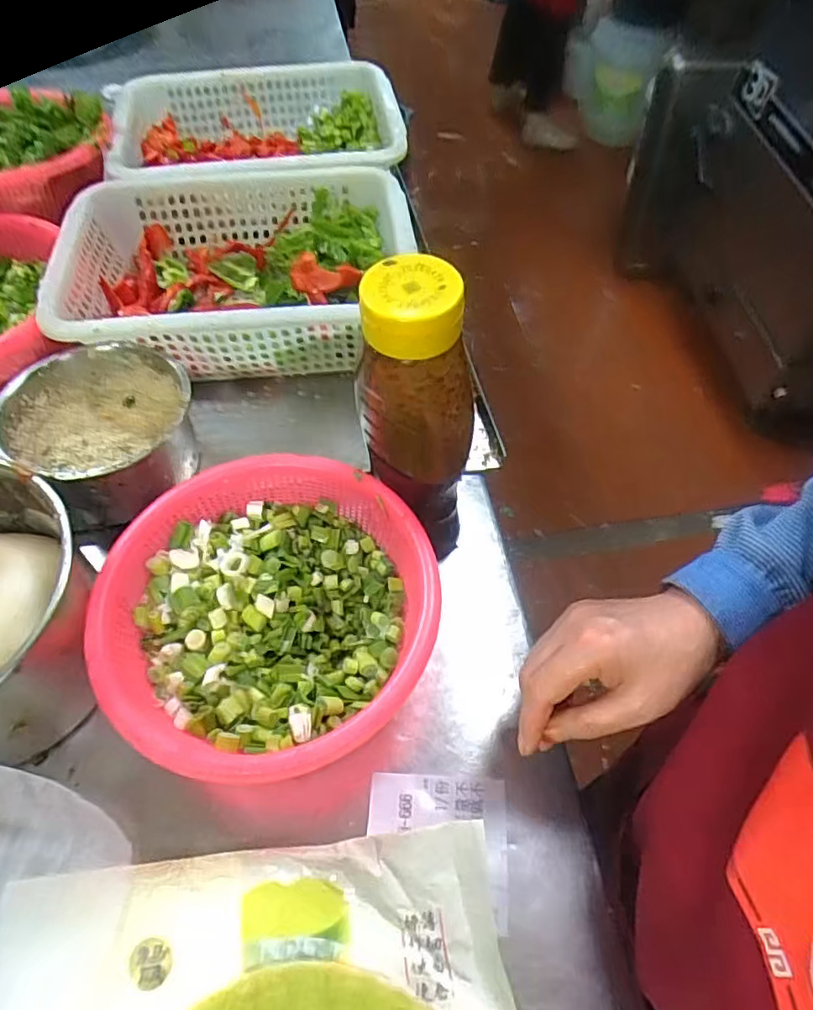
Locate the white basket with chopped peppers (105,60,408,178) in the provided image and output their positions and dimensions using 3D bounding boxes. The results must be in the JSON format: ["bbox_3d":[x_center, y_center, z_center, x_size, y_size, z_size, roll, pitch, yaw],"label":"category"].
[{"bbox_3d":[-0.154,-0.399,0.663,0.302,0.086,0.233,1,57,-1],"label":"white basket with chopped peppers"}]

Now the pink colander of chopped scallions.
[{"bbox_3d":[-0.091,0.068,0.401,0.191,0.067,0.206,1,57,-1],"label":"pink colander of chopped scallions"}]

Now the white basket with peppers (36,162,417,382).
[{"bbox_3d":[-0.152,-0.213,0.559,0.273,0.092,0.248,-2,57,-3],"label":"white basket with peppers"}]

